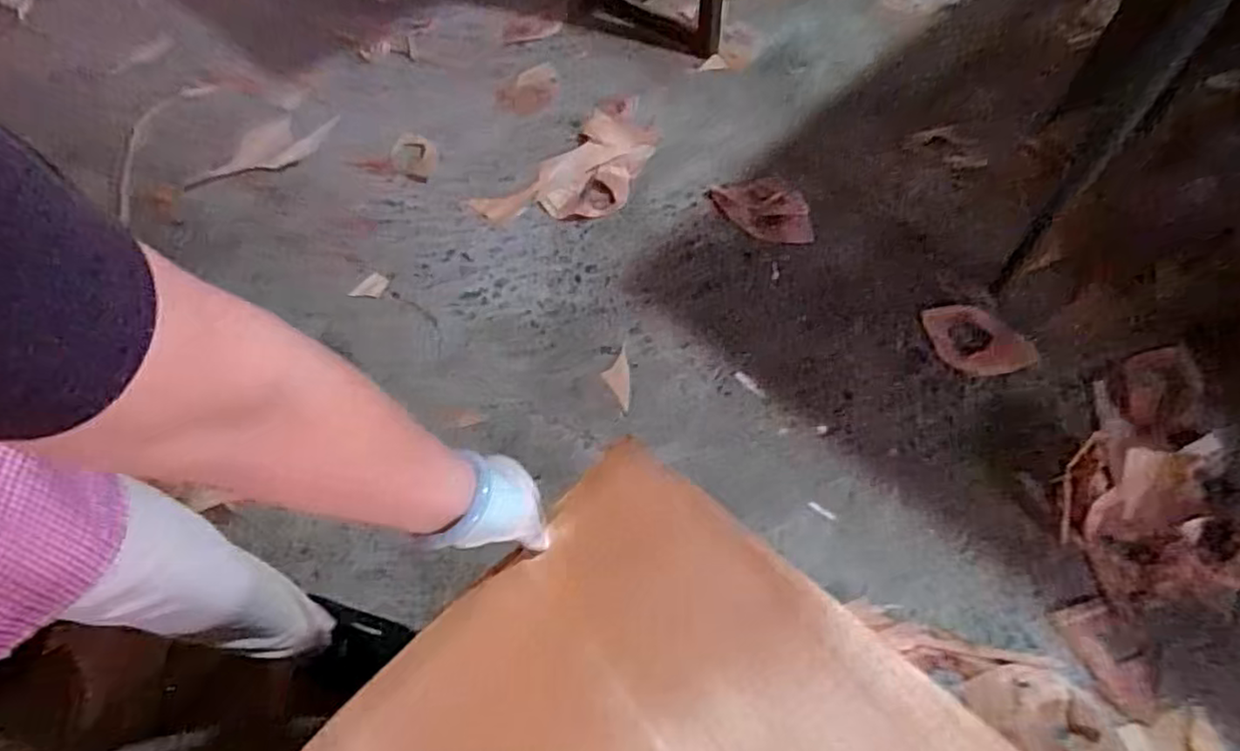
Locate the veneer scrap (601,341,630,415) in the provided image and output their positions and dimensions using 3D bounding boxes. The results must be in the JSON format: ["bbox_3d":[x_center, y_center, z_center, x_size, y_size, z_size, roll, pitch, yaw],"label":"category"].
[{"bbox_3d":[-0.007,0.002,1.090,0.044,0.008,0.128,0,56,2],"label":"veneer scrap"}]

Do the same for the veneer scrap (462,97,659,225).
[{"bbox_3d":[-0.072,-0.416,1.362,0.233,0.031,0.441,39,65,24],"label":"veneer scrap"}]

